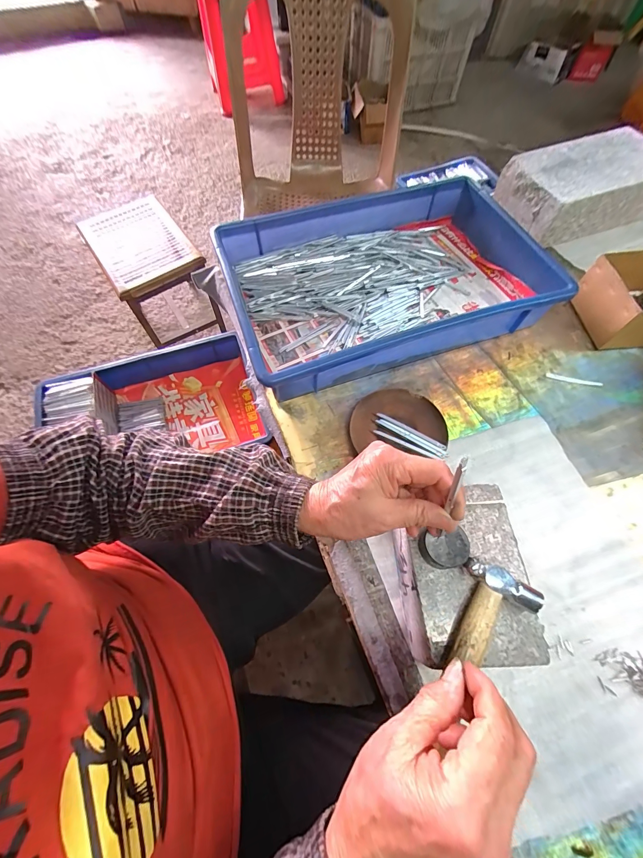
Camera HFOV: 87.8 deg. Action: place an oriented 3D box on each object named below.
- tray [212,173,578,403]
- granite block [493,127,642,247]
[{"bbox_3d":[0.092,-0.219,0.484,0.432,0.071,0.278,-17,66,-9],"label":"tray"},{"bbox_3d":[0.442,-0.409,0.568,0.243,0.086,0.143,-20,67,-10],"label":"granite block"}]

